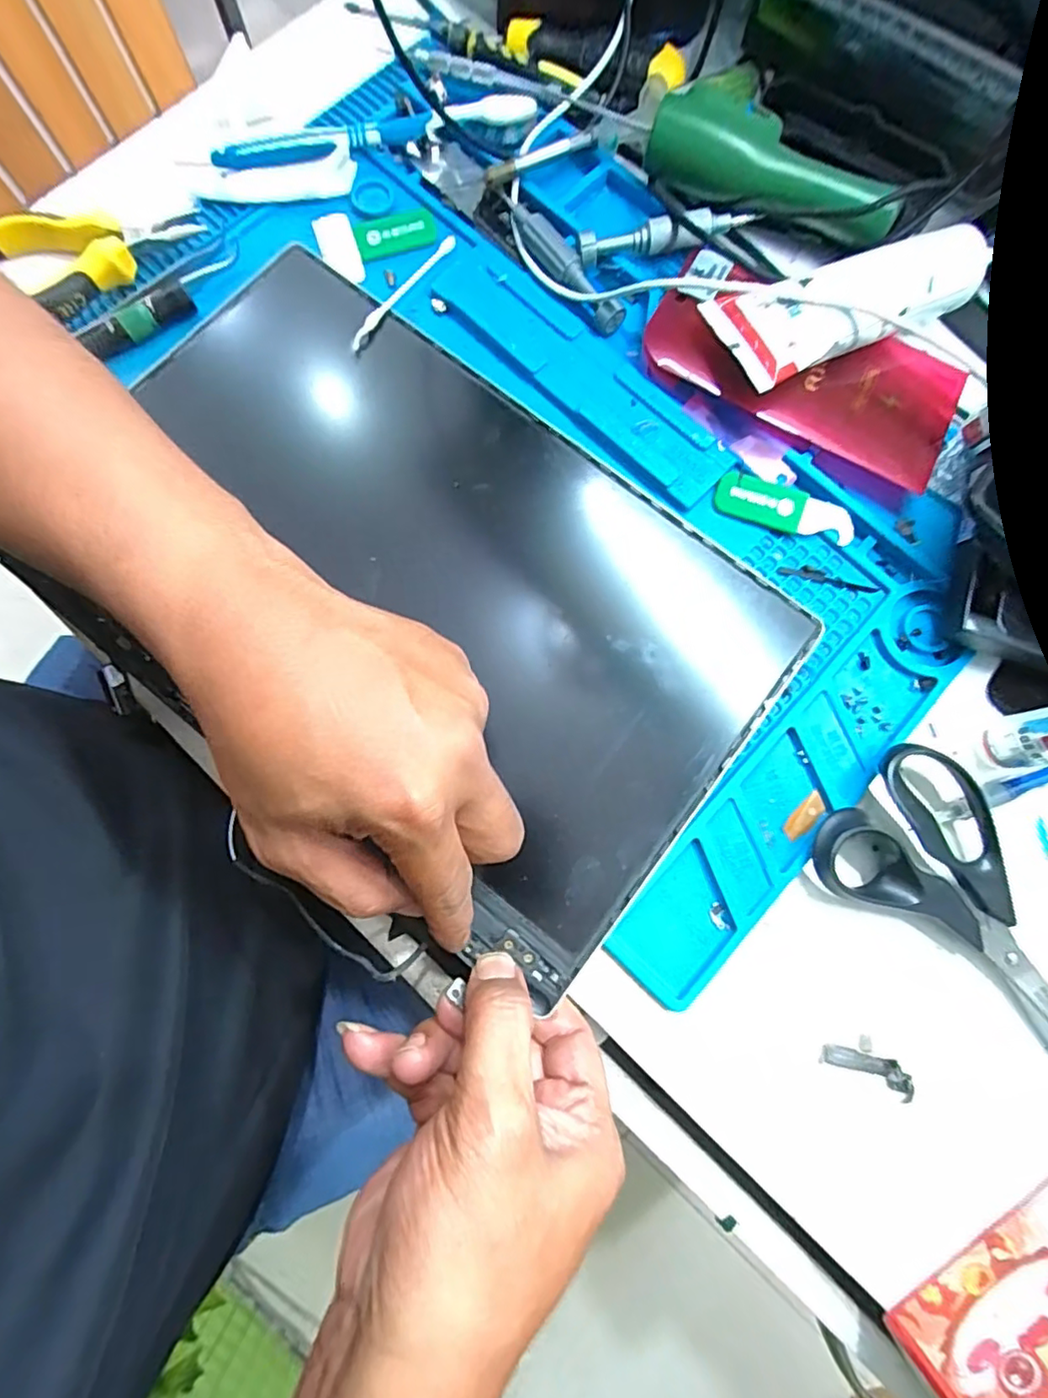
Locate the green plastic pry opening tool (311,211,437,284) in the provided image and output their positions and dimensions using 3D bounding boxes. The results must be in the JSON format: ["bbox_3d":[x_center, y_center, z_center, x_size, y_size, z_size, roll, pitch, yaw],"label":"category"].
[{"bbox_3d":[-0.083,-0.259,0.330,0.065,0.012,0.037,-14,79,-4],"label":"green plastic pry opening tool"}]

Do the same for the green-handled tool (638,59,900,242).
[{"bbox_3d":[0.131,-0.278,0.311,0.134,0.033,0.039,26,79,4],"label":"green-handled tool"}]

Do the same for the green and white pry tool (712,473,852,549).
[{"bbox_3d":[0.135,-0.098,0.302,0.071,0.004,0.022,16,79,2],"label":"green and white pry tool"}]

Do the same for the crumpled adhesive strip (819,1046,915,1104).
[{"bbox_3d":[0.150,0.161,0.256,0.039,0.005,0.013,25,79,3],"label":"crumpled adhesive strip"}]

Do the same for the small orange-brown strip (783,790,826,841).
[{"bbox_3d":[0.132,0.055,0.277,0.026,0.004,0.009,-40,82,-8],"label":"small orange-brown strip"}]

